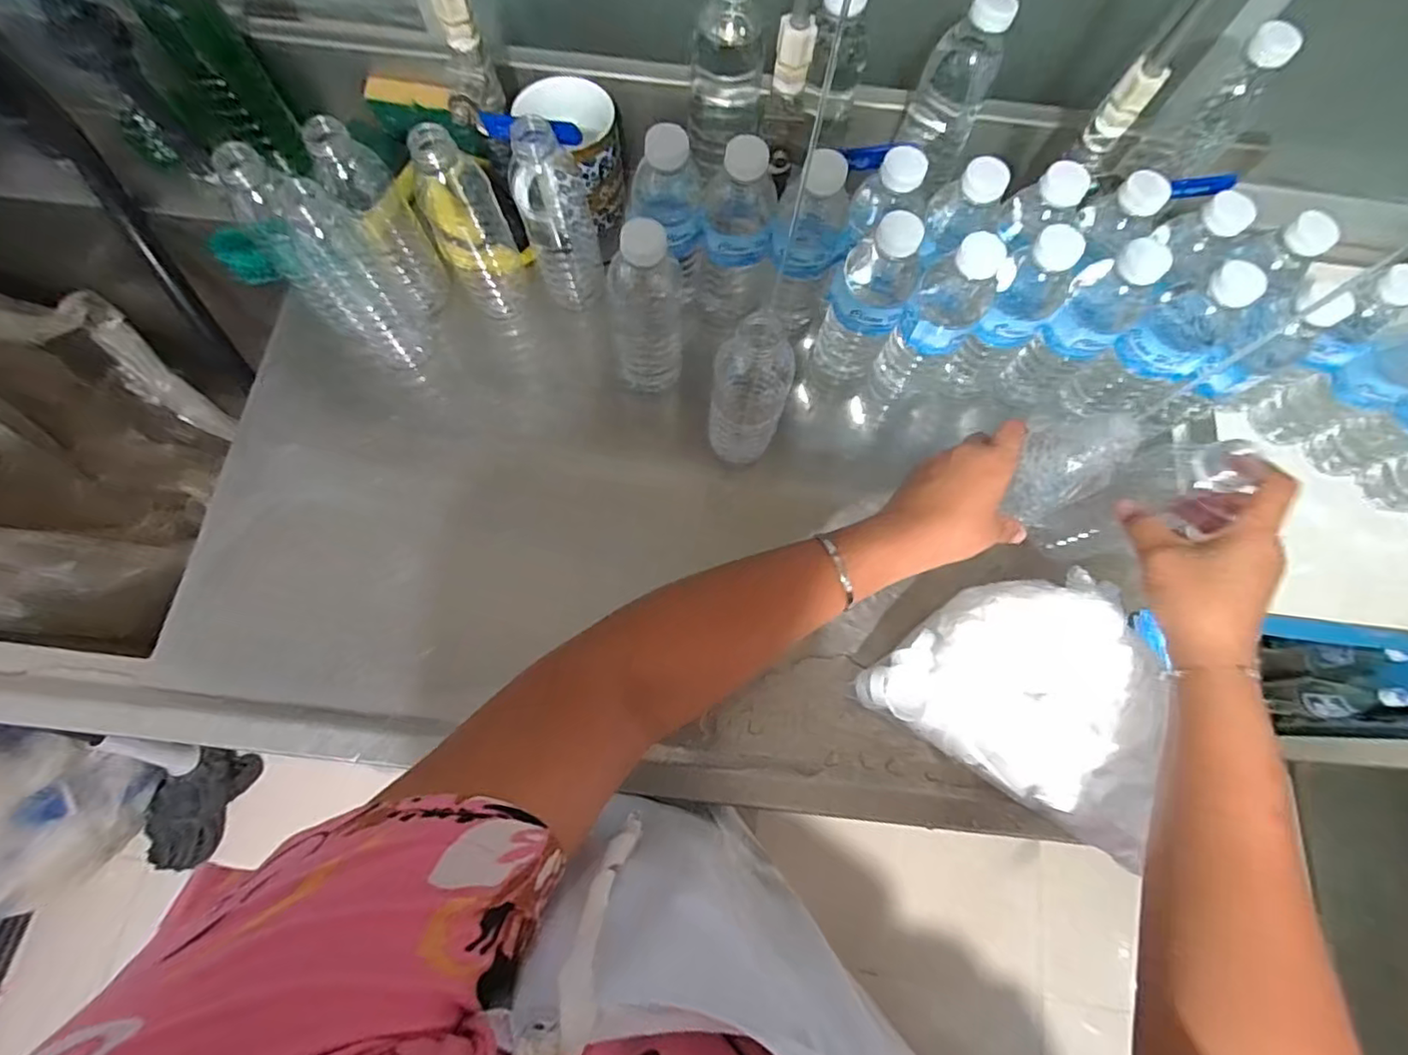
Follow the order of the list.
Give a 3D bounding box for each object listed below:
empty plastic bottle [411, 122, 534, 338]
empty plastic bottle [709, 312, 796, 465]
[{"bbox_3d":[-0.197,-0.256,0.518,0.058,0.192,0.076,-31,76,-11],"label":"empty plastic bottle"},{"bbox_3d":[0.038,-0.107,0.473,0.054,0.145,0.055,20,73,4],"label":"empty plastic bottle"}]

